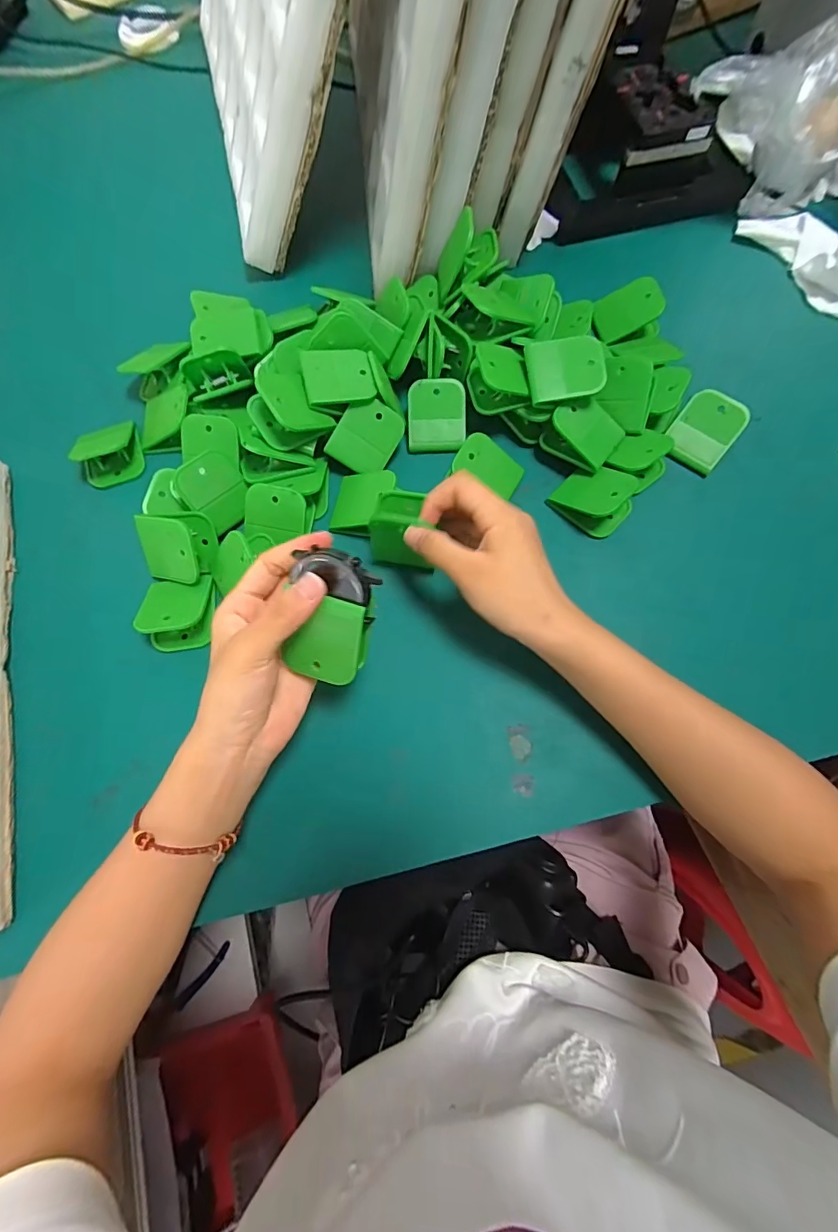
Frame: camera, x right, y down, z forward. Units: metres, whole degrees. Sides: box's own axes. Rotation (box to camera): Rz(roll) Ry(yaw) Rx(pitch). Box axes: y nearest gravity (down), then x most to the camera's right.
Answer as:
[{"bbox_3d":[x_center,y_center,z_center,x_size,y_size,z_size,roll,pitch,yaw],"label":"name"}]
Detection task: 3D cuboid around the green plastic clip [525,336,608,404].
[{"bbox_3d":[0.112,-0.186,0.357,0.057,0.013,0.051,-5,73,0],"label":"green plastic clip"}]

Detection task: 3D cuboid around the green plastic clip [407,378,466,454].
[{"bbox_3d":[0.015,-0.165,0.393,0.047,0.017,0.057,0,107,-2],"label":"green plastic clip"}]

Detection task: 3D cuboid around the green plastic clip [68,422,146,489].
[{"bbox_3d":[-0.253,-0.134,0.389,0.030,0.037,0.056,43,79,13],"label":"green plastic clip"}]

